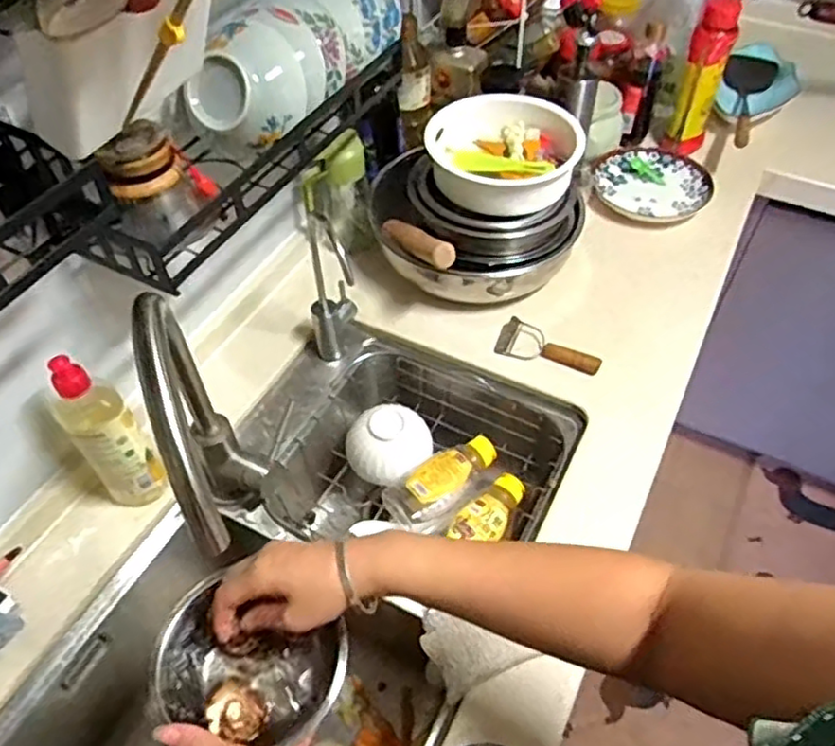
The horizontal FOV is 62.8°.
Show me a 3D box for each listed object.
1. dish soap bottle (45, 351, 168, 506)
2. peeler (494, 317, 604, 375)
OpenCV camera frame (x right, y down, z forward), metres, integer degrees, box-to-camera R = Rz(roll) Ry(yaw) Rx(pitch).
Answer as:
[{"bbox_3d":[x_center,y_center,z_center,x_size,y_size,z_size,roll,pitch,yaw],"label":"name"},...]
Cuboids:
[{"bbox_3d":[-0.323,0.069,0.715,0.058,0.210,0.059,-37,60,-26],"label":"dish soap bottle"},{"bbox_3d":[0.178,-0.032,0.921,0.139,0.027,0.052,21,54,17],"label":"peeler"}]

